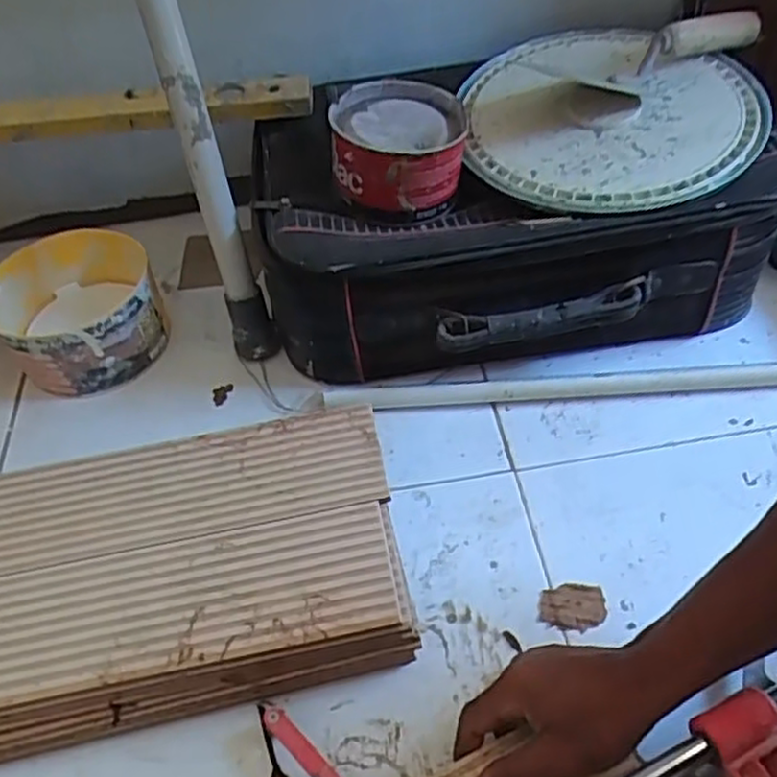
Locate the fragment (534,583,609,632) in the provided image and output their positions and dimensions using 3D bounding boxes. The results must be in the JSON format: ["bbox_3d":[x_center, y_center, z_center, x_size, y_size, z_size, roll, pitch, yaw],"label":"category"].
[{"bbox_3d":[0.147,0.173,0.577,0.051,0.004,0.038,1,49,8],"label":"fragment"}]

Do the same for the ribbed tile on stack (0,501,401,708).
[{"bbox_3d":[-0.194,0.161,0.522,0.389,0.006,0.102,-11,49,-3],"label":"ribbed tile on stack"}]

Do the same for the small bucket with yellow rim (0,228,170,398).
[{"bbox_3d":[-0.334,-0.083,0.795,0.164,0.097,0.178,-31,52,-19],"label":"small bucket with yellow rim"}]

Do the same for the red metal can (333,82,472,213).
[{"bbox_3d":[0.010,-0.237,0.697,0.125,0.068,0.142,-4,49,3],"label":"red metal can"}]

